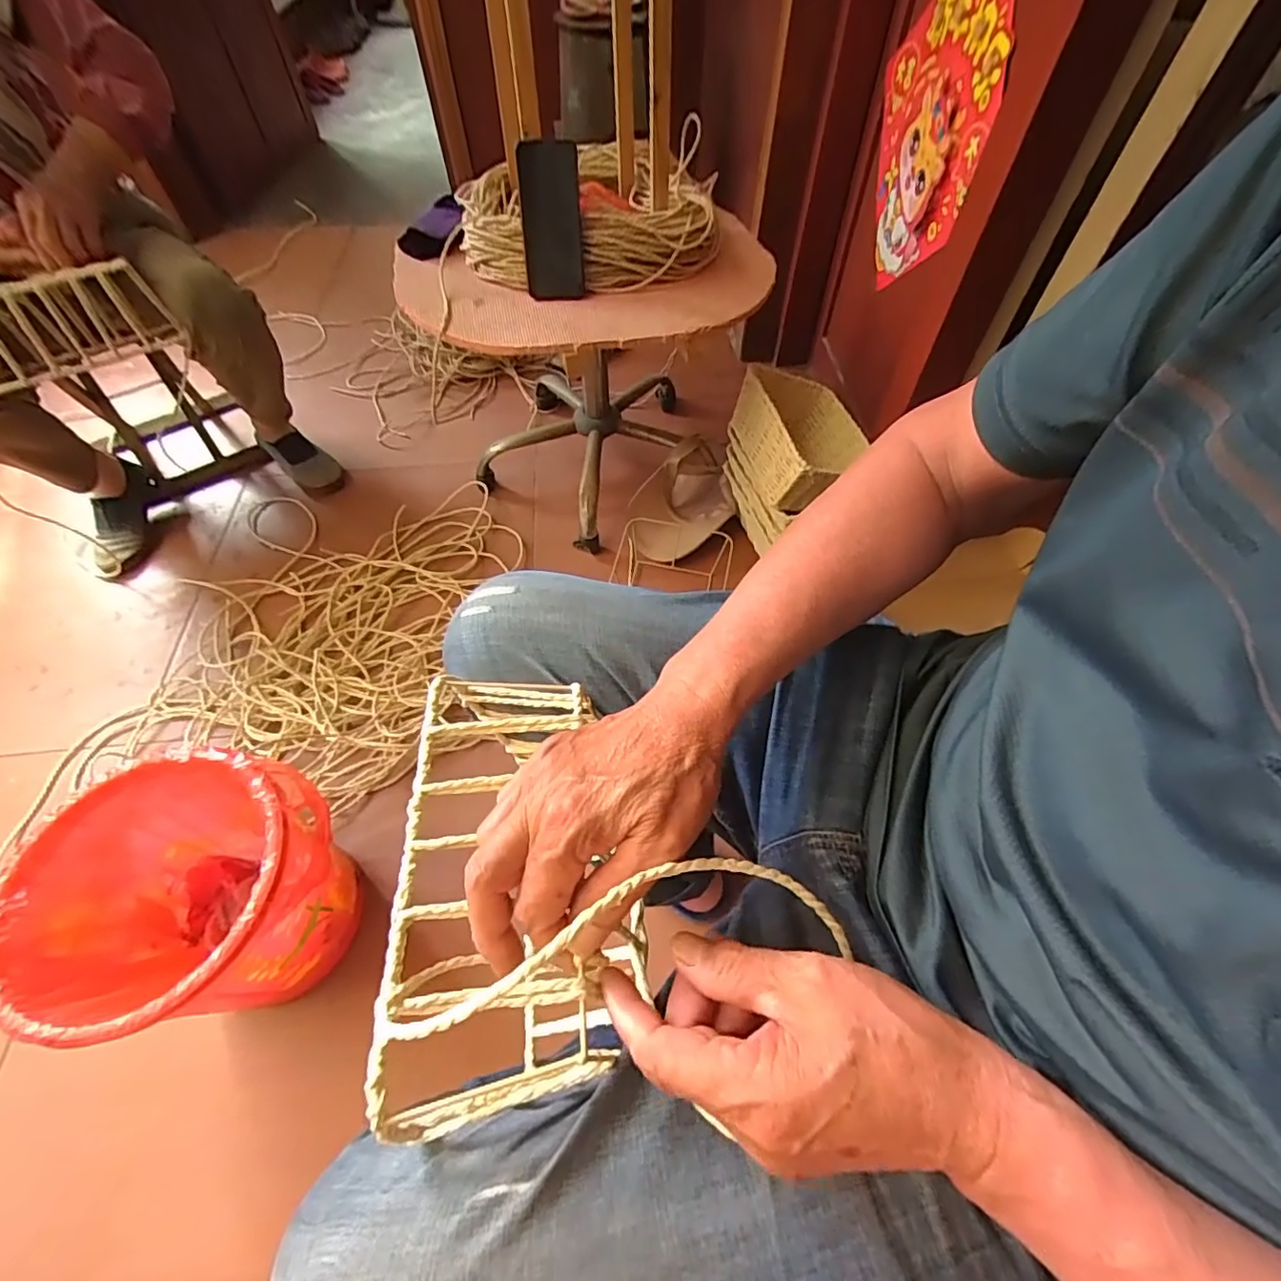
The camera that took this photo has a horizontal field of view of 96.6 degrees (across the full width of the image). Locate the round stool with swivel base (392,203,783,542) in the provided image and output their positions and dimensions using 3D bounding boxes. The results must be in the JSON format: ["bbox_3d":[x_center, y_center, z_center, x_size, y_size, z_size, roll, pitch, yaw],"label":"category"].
[{"bbox_3d":[-0.062,-0.438,0.978,0.469,0.405,0.484,22,59,13],"label":"round stool with swivel base"}]

